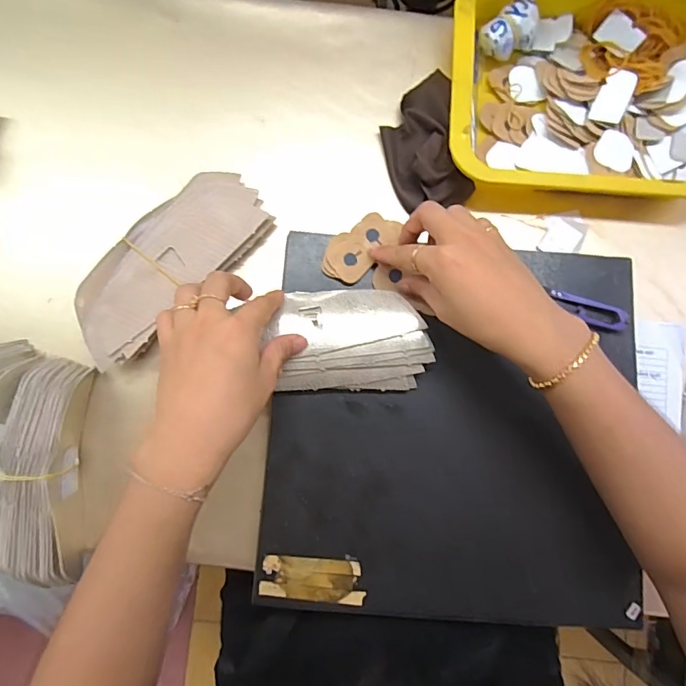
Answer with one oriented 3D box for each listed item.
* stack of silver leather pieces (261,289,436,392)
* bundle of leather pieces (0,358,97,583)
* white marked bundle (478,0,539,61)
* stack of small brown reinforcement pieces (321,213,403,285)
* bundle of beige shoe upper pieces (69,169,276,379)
[{"bbox_3d":[0.008,-0.002,0.367,0.121,0.017,0.078,0,83,-3],"label":"stack of silver leather pieces"},{"bbox_3d":[-0.238,0.098,0.364,0.057,0.055,0.170,-3,83,-3],"label":"bundle of leather pieces"},{"bbox_3d":[0.154,-0.283,0.419,0.050,0.029,0.039,-41,87,-7],"label":"white marked bundle"},{"bbox_3d":[0.015,-0.082,0.390,0.072,0.005,0.038,-42,87,-7],"label":"stack of small brown reinforcement pieces"},{"bbox_3d":[-0.149,-0.068,0.401,0.187,0.038,0.076,-44,87,-7],"label":"bundle of beige shoe upper pieces"}]

